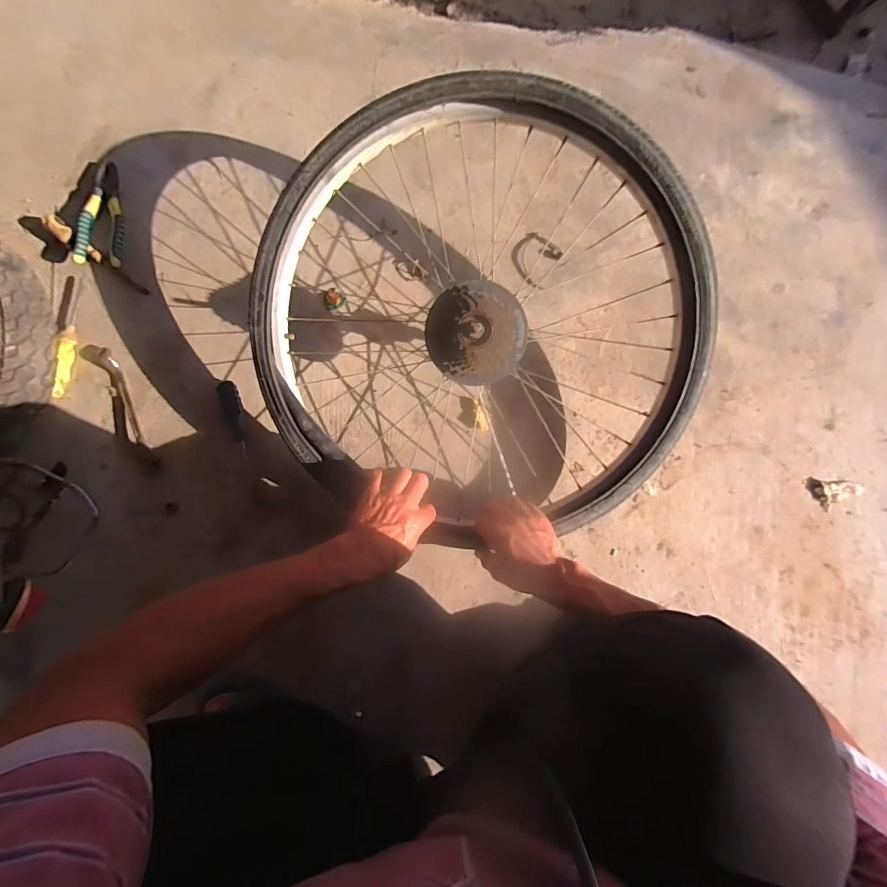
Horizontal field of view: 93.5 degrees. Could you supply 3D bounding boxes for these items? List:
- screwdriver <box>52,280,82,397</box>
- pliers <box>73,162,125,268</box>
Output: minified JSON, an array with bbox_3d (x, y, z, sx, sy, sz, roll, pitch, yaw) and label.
[{"bbox_3d":[-0.627,-0.178,0.692,0.017,0.026,0.203,-3,82,5],"label":"screwdriver"},{"bbox_3d":[-0.579,-0.399,0.716,0.068,0.021,0.190,4,83,6],"label":"pliers"}]

